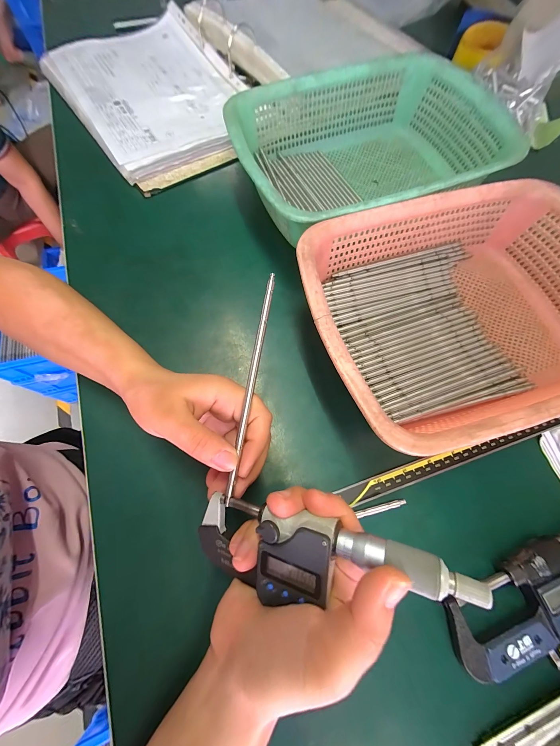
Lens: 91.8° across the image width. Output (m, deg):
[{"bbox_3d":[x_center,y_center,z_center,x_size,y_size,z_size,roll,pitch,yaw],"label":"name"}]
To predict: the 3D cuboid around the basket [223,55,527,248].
[{"bbox_3d":[0.098,-0.261,0.335,0.295,0.082,0.222,-16,72,-9],"label":"basket"}]

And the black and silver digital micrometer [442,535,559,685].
[{"bbox_3d":[0.209,0.166,0.209,0.177,0.016,0.058,-19,72,-9],"label":"black and silver digital micrometer"}]

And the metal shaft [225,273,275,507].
[{"bbox_3d":[-0.020,0.008,0.191,0.005,0.007,0.161,10,82,3],"label":"metal shaft"}]

